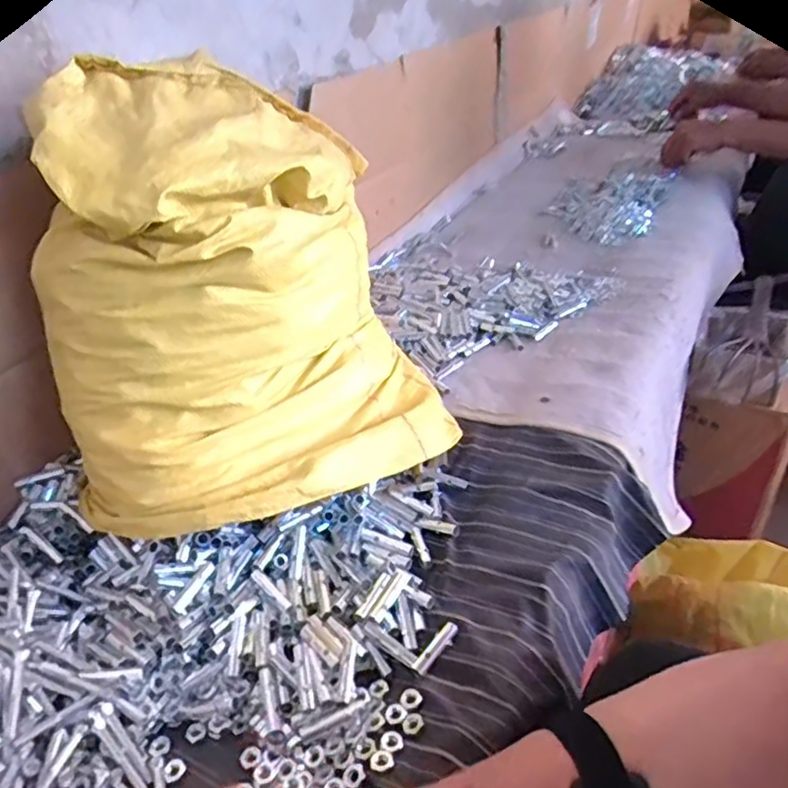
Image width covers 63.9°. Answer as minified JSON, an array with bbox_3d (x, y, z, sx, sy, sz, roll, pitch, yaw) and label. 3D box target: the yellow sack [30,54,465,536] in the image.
[{"bbox_3d":[-0.125,-0.075,0.540,0.324,0.341,0.224,-22,37,-23],"label":"yellow sack"}]

